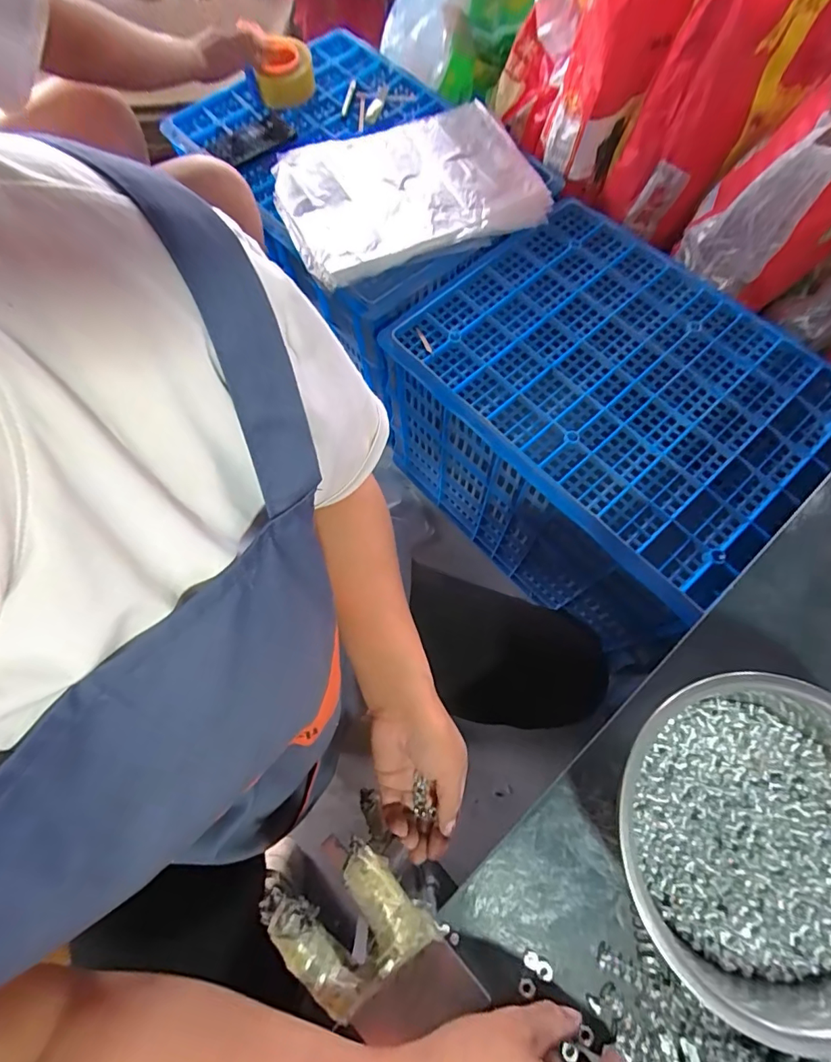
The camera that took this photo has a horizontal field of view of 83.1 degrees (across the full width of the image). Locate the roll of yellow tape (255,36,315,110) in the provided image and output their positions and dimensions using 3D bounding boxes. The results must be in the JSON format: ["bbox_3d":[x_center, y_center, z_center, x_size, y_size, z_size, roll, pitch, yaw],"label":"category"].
[{"bbox_3d":[-0.260,-0.915,0.938,0.111,0.065,0.111,-9,70,-1],"label":"roll of yellow tape"}]

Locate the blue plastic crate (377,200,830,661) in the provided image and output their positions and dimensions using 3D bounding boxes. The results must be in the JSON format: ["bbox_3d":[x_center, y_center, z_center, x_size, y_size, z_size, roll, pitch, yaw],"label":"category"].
[{"bbox_3d":[0.294,-0.180,0.845,0.448,0.343,0.575,-43,74,-12],"label":"blue plastic crate"}]

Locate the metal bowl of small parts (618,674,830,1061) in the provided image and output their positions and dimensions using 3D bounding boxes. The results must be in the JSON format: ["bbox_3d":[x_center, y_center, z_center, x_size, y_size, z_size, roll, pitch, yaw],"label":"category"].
[{"bbox_3d":[0.215,0.194,0.301,0.175,0.079,0.165,-1,70,2],"label":"metal bowl of small parts"}]

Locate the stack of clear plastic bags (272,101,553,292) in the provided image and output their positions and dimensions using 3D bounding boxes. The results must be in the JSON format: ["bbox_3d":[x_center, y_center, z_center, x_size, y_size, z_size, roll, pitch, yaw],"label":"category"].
[{"bbox_3d":[-0.011,-0.604,0.823,0.423,0.036,0.356,-21,70,-5],"label":"stack of clear plastic bags"}]

